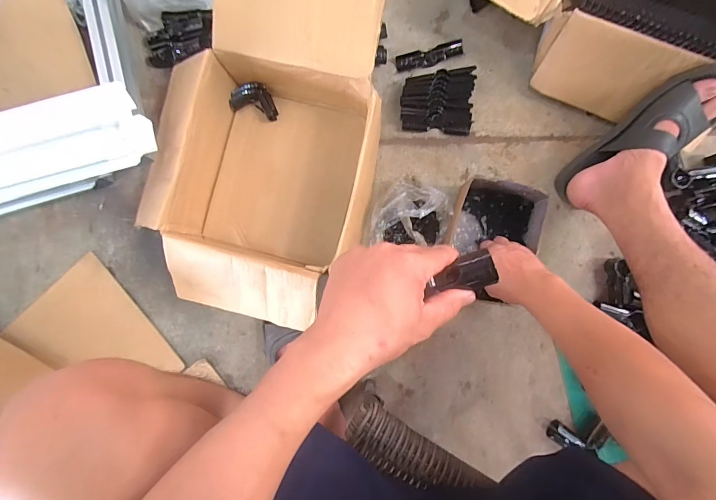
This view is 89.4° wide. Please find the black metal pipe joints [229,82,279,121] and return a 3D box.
[{"bbox_3d":[-0.194,-0.284,0.689,0.090,0.035,0.058,17,86,4],"label":"black metal pipe joints"}]

